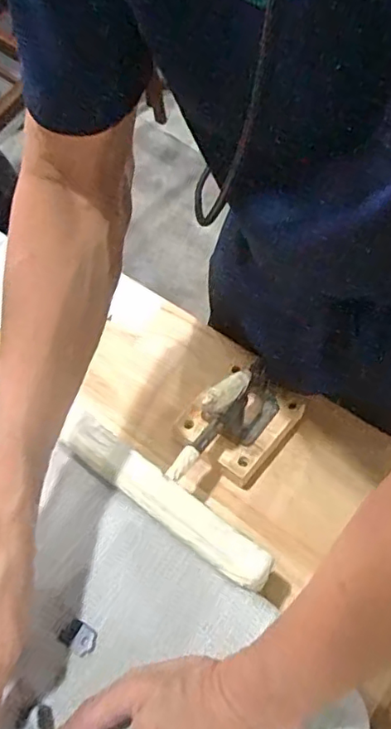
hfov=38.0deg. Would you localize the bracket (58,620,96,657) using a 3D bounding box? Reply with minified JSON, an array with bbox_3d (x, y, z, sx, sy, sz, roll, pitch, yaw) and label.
[{"bbox_3d":[-0.080,0.187,0.389,0.024,0.004,0.018,25,61,18],"label":"bracket"}]

